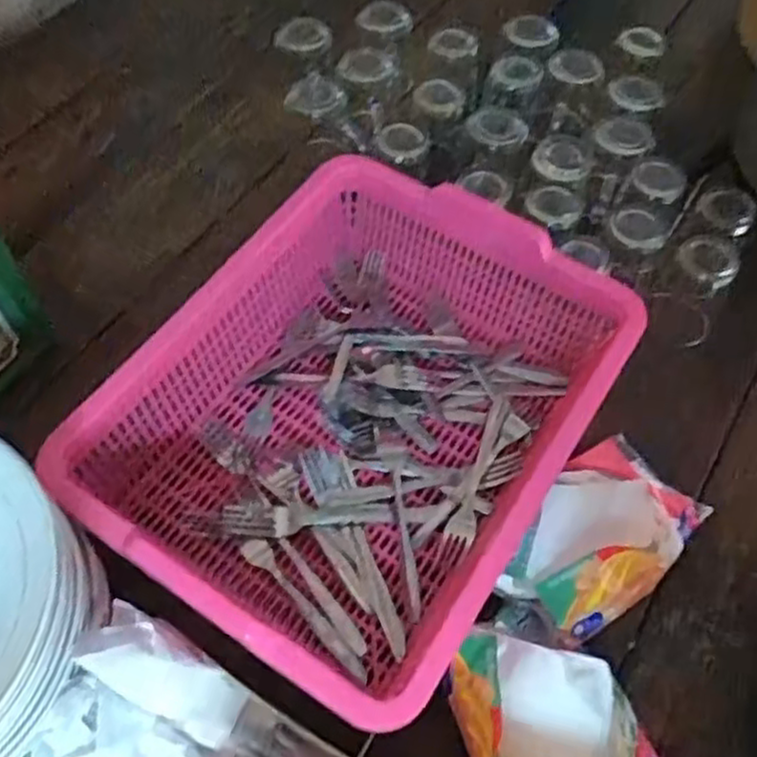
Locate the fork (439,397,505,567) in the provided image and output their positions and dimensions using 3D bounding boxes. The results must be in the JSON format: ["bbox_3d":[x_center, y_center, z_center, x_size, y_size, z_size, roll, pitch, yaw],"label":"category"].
[{"bbox_3d":[0.085,0.079,0.625,0.022,0.008,0.156,19,60,9],"label":"fork"}]

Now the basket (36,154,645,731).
[{"bbox_3d":[-0.015,0.026,0.598,0.305,0.116,0.381,29,62,15],"label":"basket"}]

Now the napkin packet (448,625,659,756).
[{"bbox_3d":[0.119,0.240,0.505,0.107,0.050,0.161,-31,65,-19],"label":"napkin packet"}]

